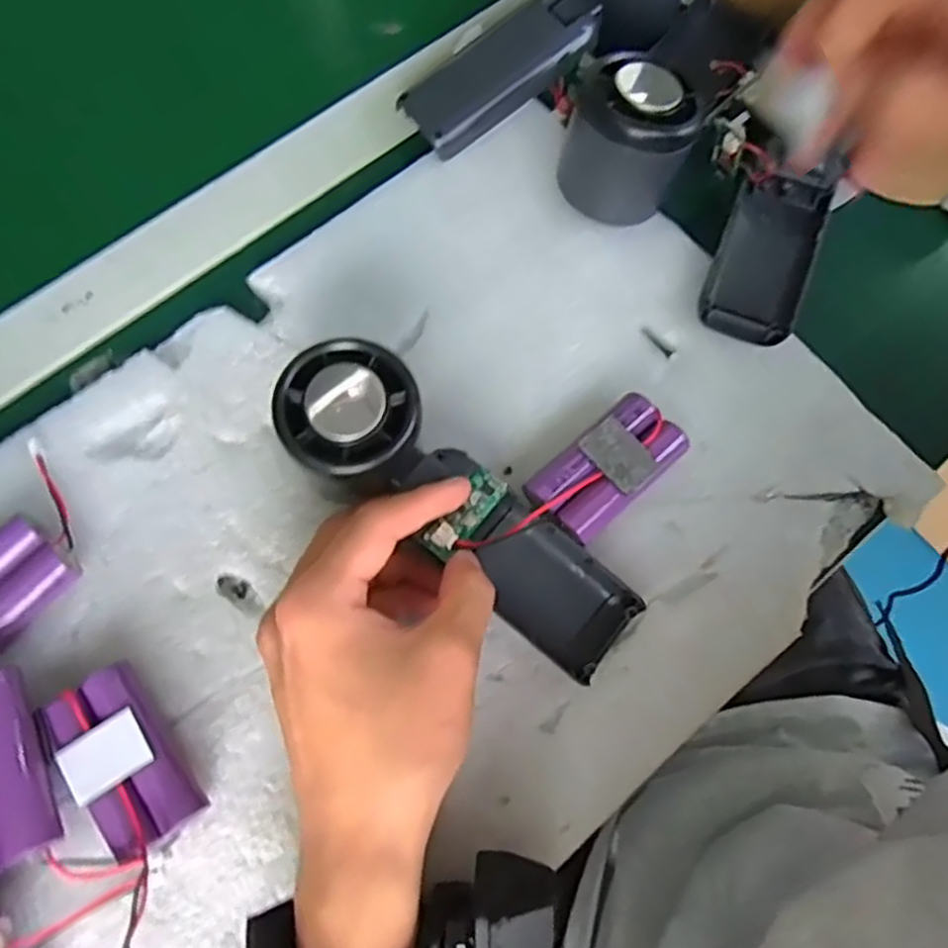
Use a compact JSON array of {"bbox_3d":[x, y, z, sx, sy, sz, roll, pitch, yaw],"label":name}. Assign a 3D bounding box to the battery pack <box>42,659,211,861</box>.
[{"bbox_3d":[-0.130,0.107,0.274,0.034,0.020,0.064,-37,76,-11],"label":"battery pack"}]

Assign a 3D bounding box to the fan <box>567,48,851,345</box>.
[{"bbox_3d":[0.099,-0.128,0.330,0.123,0.058,0.091,23,74,7],"label":"fan"}]

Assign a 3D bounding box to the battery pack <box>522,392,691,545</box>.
[{"bbox_3d":[0.057,-0.002,0.311,0.067,0.024,0.033,-41,77,-12],"label":"battery pack"}]

